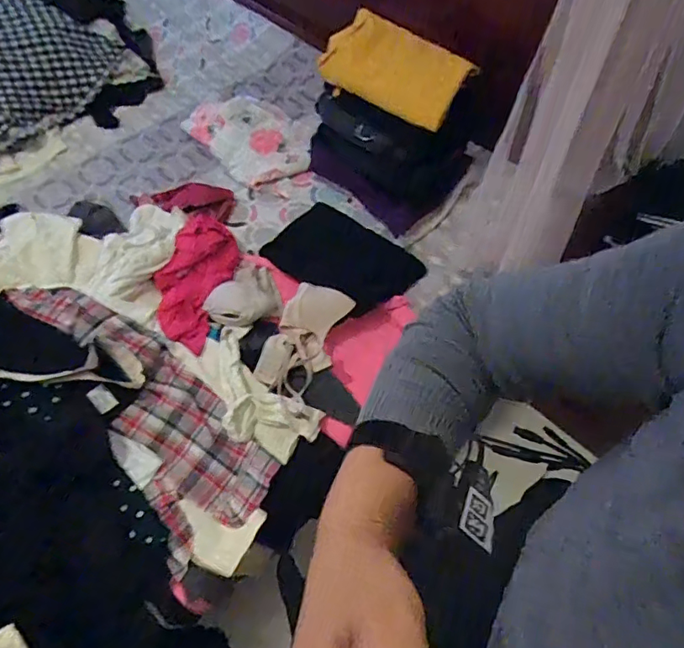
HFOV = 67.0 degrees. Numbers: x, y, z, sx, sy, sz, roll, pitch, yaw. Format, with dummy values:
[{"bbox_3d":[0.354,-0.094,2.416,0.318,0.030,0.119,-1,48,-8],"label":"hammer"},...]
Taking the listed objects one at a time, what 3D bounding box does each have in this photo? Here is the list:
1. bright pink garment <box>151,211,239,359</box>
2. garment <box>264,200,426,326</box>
[{"bbox_3d":[-0.308,-0.090,1.066,0.141,0.057,0.270,11,78,10],"label":"bright pink garment"},{"bbox_3d":[-0.007,-0.145,1.106,0.327,0.091,0.240,32,62,22],"label":"garment"}]

